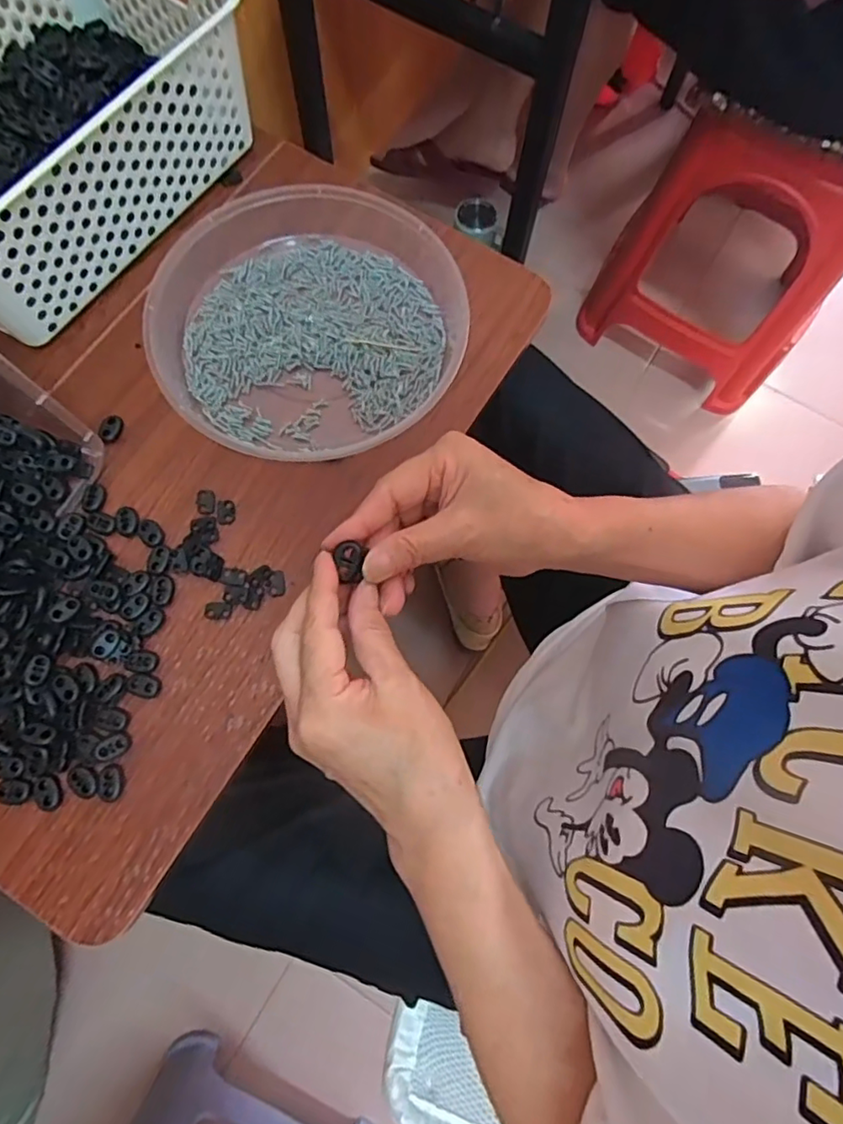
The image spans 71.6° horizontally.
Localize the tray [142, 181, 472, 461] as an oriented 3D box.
[{"bbox_3d":[-0.087,-0.180,0.449,0.224,0.031,0.228,1,74,-2],"label":"tray"}]

